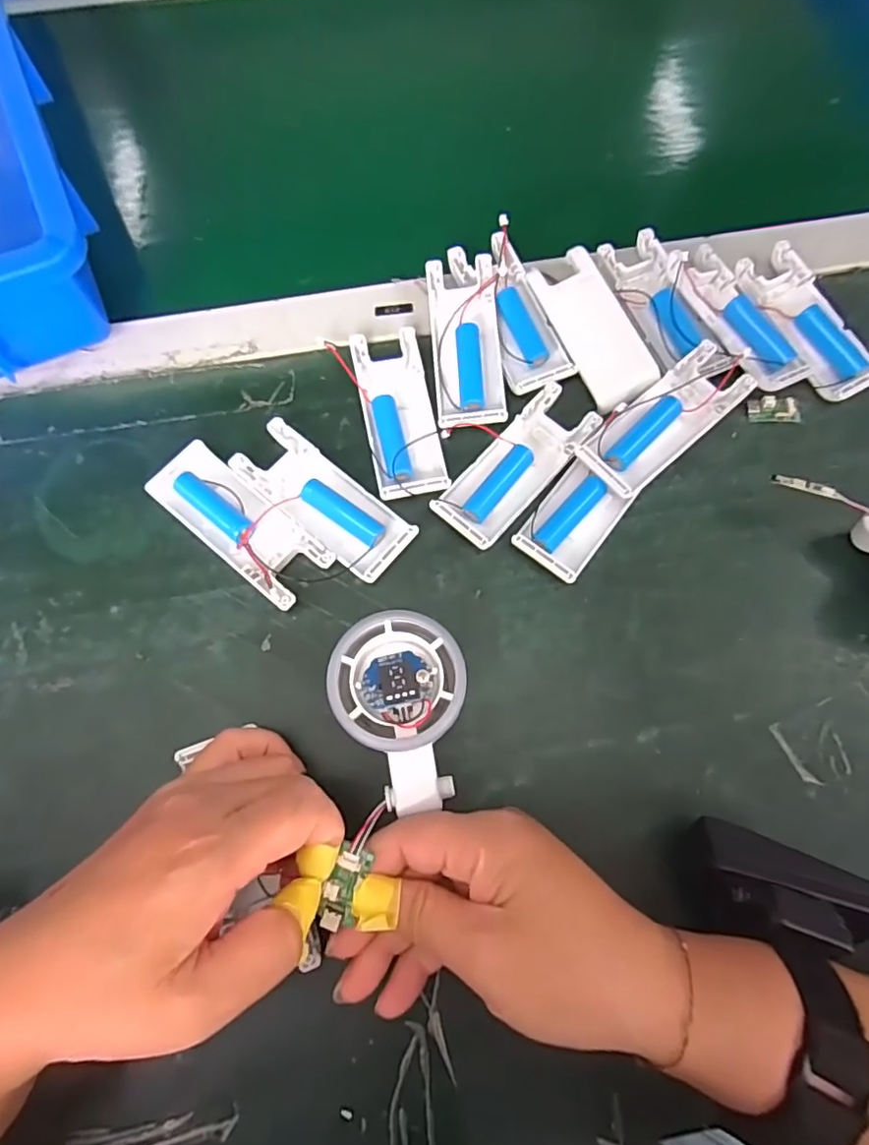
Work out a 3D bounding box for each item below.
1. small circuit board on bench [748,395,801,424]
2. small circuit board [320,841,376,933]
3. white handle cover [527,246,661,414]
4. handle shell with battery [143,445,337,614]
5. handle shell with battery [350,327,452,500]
[{"bbox_3d":[0.202,-0.097,0.342,0.030,0.004,0.016,0,75,-1],"label":"small circuit board on bench"},{"bbox_3d":[-0.036,0.127,0.233,0.012,0.004,0.032,19,80,4],"label":"small circuit board"},{"bbox_3d":[0.094,-0.146,0.340,0.040,0.010,0.100,-20,76,-6],"label":"white handle cover"},{"bbox_3d":[-0.104,-0.026,0.307,0.103,0.017,0.039,40,78,9],"label":"handle shell with battery"},{"bbox_3d":[-0.020,-0.091,0.329,0.040,0.016,0.102,-11,75,-4],"label":"handle shell with battery"}]

